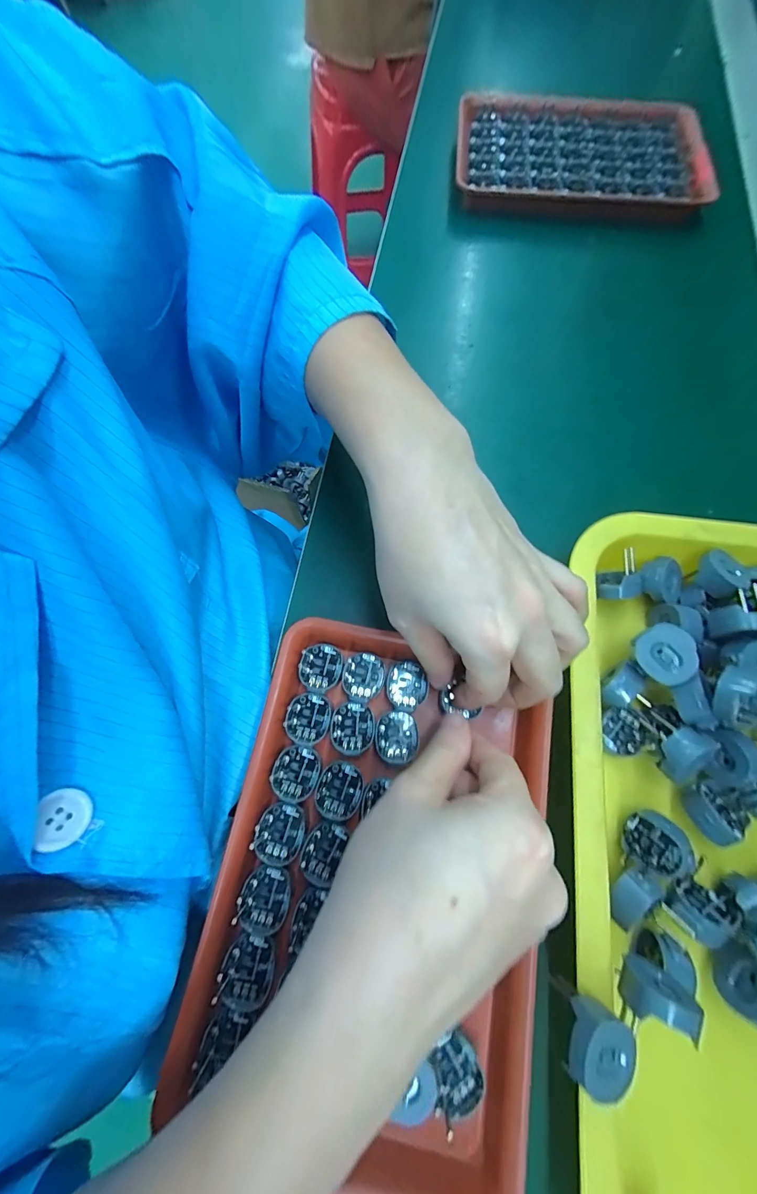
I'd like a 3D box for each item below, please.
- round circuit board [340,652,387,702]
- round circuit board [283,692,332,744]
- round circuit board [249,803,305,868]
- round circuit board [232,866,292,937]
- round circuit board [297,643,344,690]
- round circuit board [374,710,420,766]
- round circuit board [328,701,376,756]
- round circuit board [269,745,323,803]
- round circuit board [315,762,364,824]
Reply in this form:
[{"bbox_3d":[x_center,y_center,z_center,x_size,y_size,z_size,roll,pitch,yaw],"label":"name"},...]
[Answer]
[{"bbox_3d":[-0.009,0.047,0.227,0.024,0.004,0.027,20,72,4],"label":"round circuit board"},{"bbox_3d":[-0.041,0.070,0.219,0.025,0.004,0.029,20,72,4],"label":"round circuit board"},{"bbox_3d":[-0.052,0.125,0.201,0.024,0.004,0.028,30,73,7],"label":"round circuit board"},{"bbox_3d":[-0.058,0.153,0.192,0.024,0.004,0.029,20,72,4],"label":"round circuit board"},{"bbox_3d":[-0.034,0.042,0.227,0.025,0.005,0.027,1,72,-2],"label":"round circuit board"},{"bbox_3d":[0.011,0.080,0.216,0.024,0.004,0.028,-10,73,-6],"label":"round circuit board"},{"bbox_3d":[-0.015,0.075,0.217,0.025,0.004,0.027,20,72,4],"label":"round circuit board"},{"bbox_3d":[-0.045,0.097,0.210,0.025,0.004,0.027,1,72,-2],"label":"round circuit board"},{"bbox_3d":[-0.021,0.105,0.207,0.024,0.004,0.027,19,72,4],"label":"round circuit board"}]

